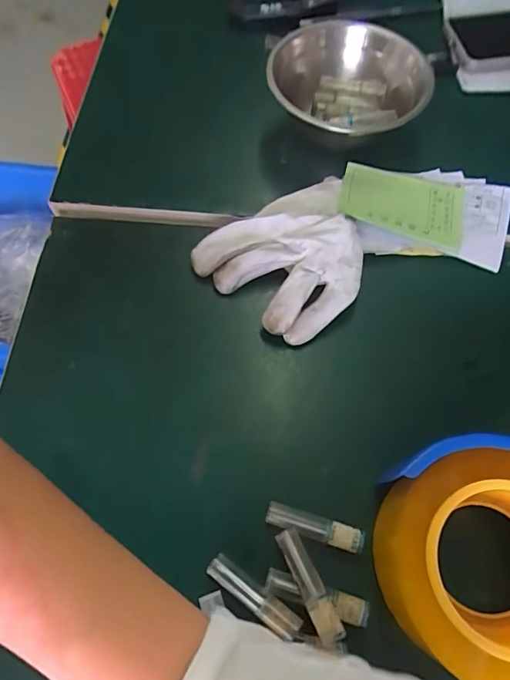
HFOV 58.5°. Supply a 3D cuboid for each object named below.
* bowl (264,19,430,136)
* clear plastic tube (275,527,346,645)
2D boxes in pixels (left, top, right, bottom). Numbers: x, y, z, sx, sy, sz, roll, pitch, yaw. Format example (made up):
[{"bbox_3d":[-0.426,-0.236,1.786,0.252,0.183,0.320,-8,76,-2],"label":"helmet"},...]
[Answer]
[{"bbox_3d":[0.074,-0.209,0.379,0.115,0.054,0.115,0,66,0],"label":"bowl"},{"bbox_3d":[0.029,0.130,0.244,0.013,0.010,0.057,-24,51,-8],"label":"clear plastic tube"}]

